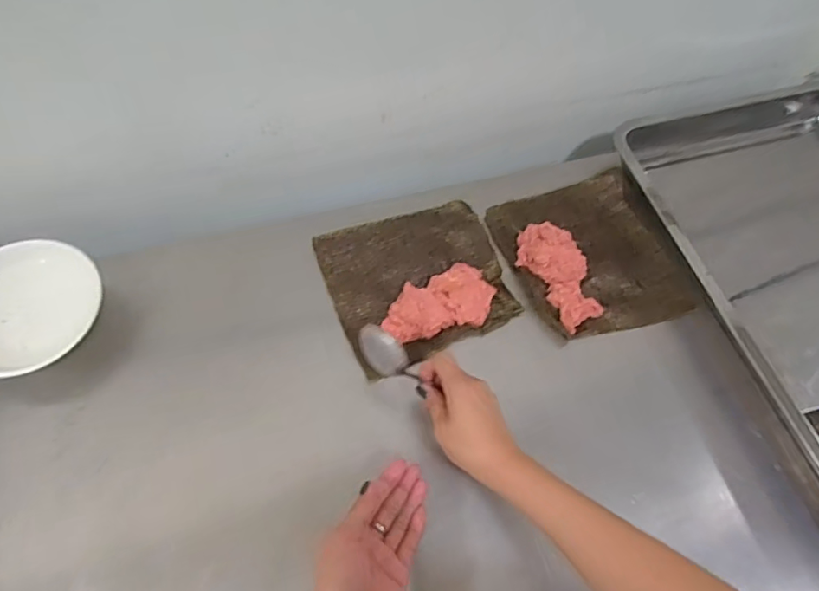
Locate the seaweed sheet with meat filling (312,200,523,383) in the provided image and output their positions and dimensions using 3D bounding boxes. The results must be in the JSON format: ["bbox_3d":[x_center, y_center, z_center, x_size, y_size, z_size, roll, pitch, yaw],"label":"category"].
[{"bbox_3d":[0.010,-0.024,0.605,0.195,0.021,0.177,-19,65,-14],"label":"seaweed sheet with meat filling"}]

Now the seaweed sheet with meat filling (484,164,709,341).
[{"bbox_3d":[0.212,-0.049,0.638,0.194,0.047,0.202,-15,64,-12],"label":"seaweed sheet with meat filling"}]

